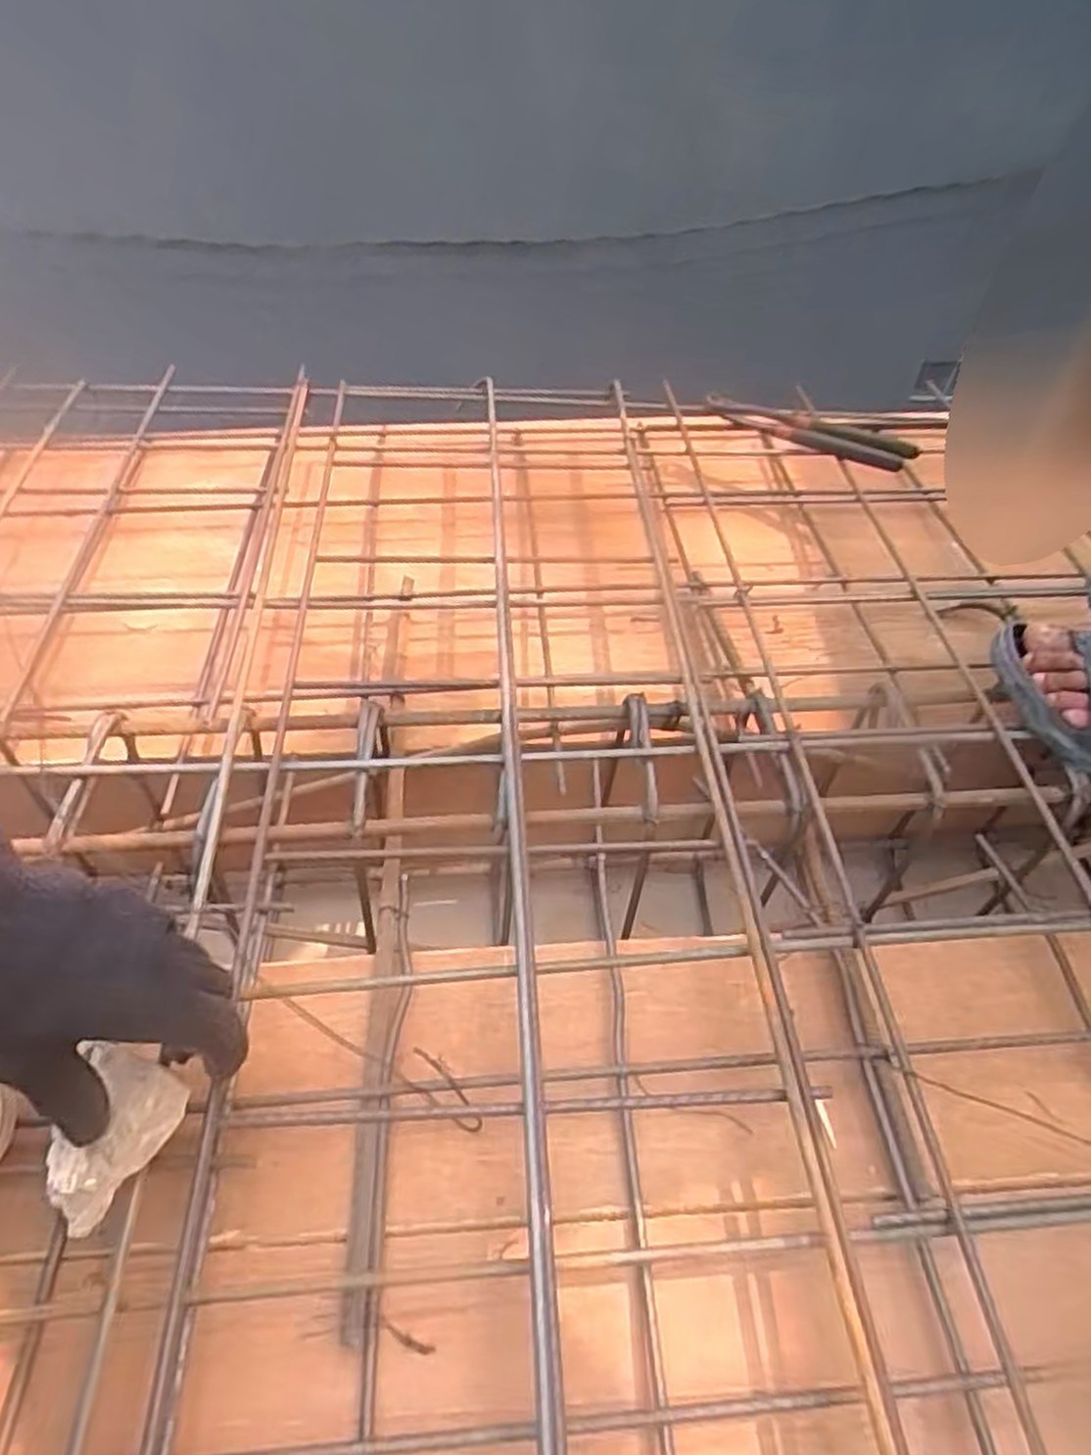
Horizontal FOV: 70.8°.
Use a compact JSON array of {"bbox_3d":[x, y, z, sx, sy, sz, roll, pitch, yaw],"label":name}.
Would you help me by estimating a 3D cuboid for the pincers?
[{"bbox_3d":[0.290,-0.328,0.848,0.227,0.032,0.025,19,51,14],"label":"pincers"}]

